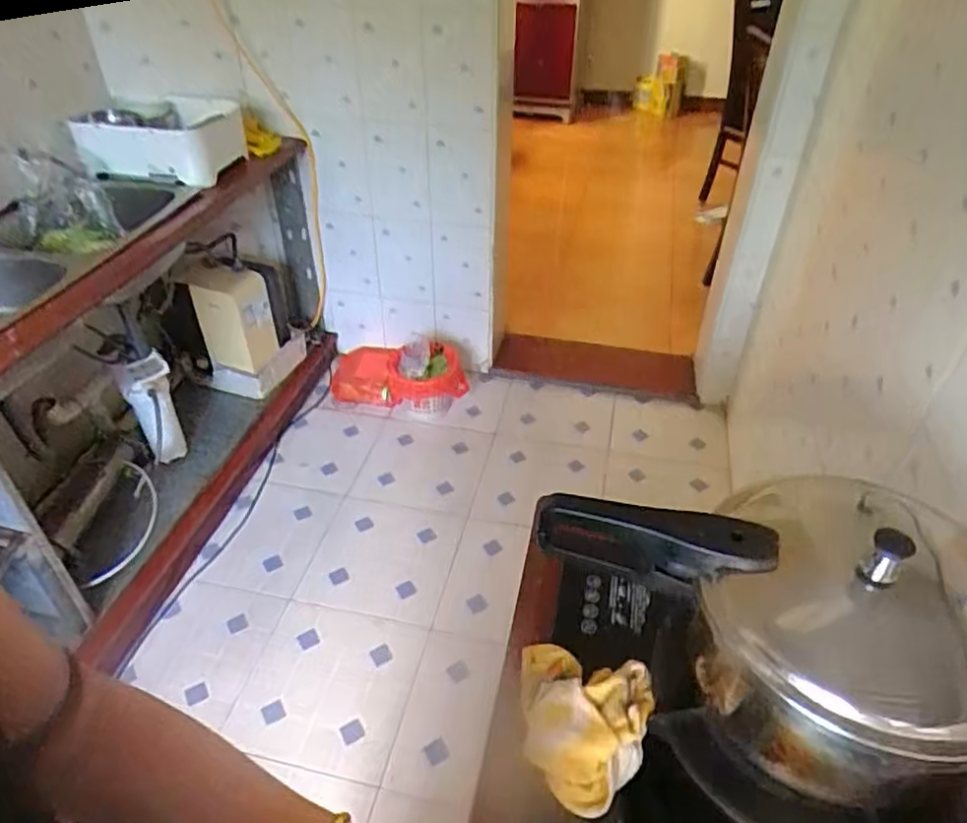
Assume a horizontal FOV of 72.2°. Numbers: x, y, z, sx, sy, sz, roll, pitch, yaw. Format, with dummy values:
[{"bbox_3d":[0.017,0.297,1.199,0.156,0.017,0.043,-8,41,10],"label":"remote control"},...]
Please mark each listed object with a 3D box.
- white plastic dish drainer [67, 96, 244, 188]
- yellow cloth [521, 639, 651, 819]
[{"bbox_3d":[-0.761,-0.645,1.584,0.340,0.136,0.236,6,39,6],"label":"white plastic dish drainer"},{"bbox_3d":[0.092,0.272,0.597,0.112,0.061,0.149,3,39,3],"label":"yellow cloth"}]

